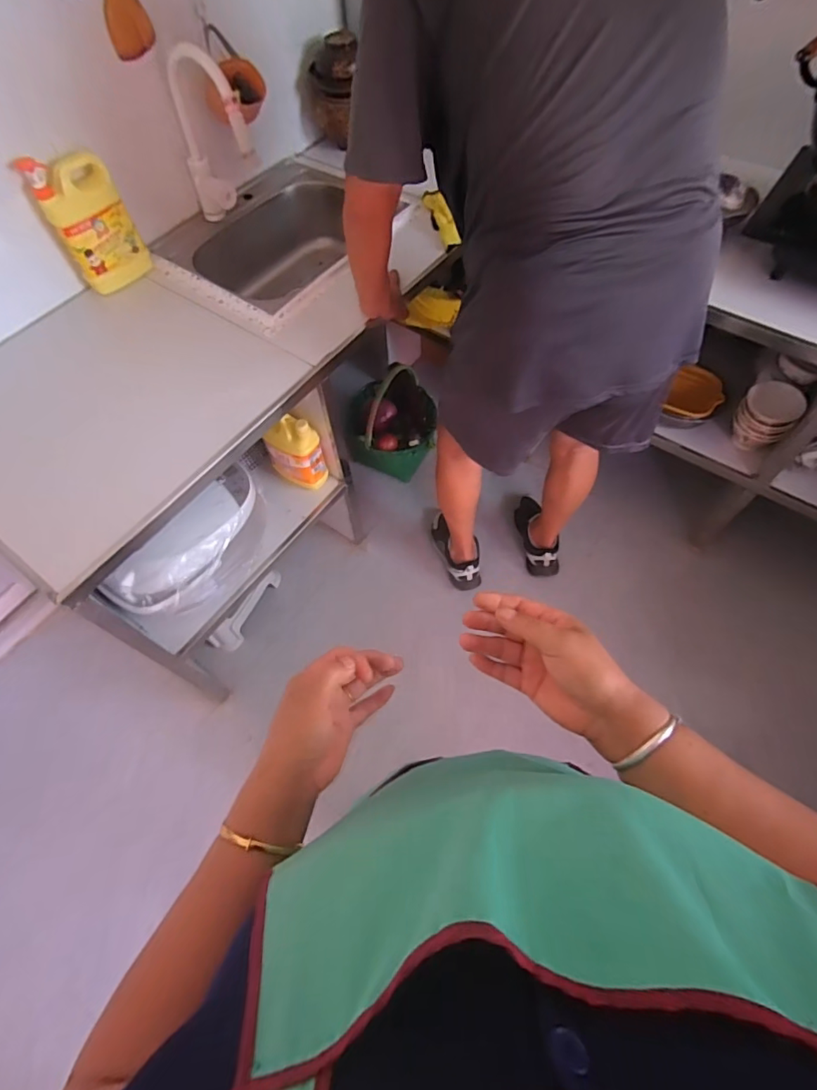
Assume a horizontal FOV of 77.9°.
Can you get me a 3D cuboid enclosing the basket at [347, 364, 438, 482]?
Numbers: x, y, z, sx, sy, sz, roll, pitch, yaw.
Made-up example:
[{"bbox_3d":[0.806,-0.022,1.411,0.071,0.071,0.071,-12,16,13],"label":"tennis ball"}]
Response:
[{"bbox_3d":[-0.060,-0.413,1.633,0.280,0.295,0.296,-1,61,2],"label":"basket"}]

